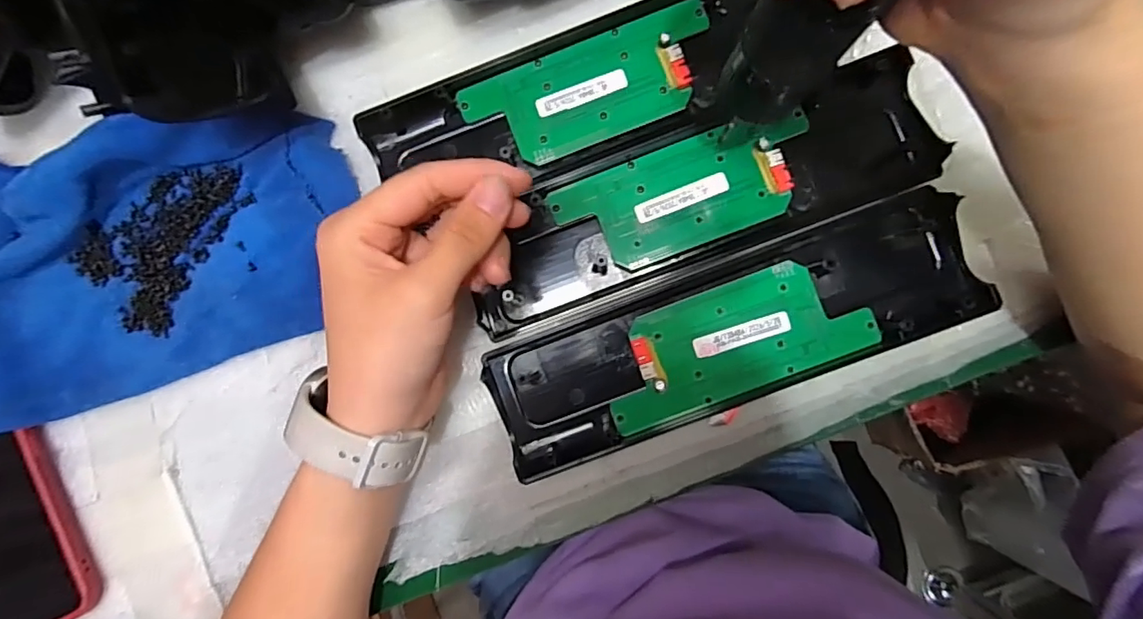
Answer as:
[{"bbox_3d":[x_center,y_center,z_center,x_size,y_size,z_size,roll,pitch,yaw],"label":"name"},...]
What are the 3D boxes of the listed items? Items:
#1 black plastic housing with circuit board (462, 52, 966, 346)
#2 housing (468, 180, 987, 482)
[{"bbox_3d":[0.064,-0.060,0.276,0.245,0.013,0.074,-21,87,3],"label":"black plastic housing with circuit board"},{"bbox_3d":[0.080,0.013,0.270,0.244,0.018,0.065,-21,85,3],"label":"housing"}]

